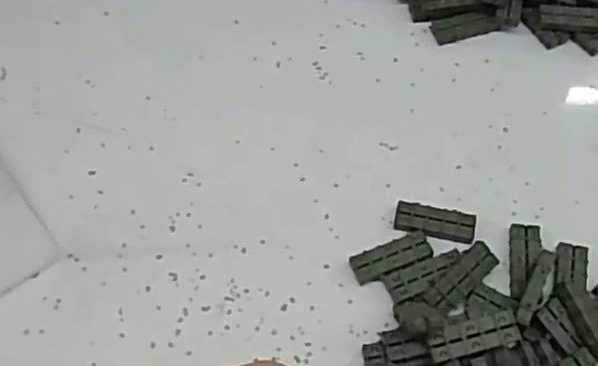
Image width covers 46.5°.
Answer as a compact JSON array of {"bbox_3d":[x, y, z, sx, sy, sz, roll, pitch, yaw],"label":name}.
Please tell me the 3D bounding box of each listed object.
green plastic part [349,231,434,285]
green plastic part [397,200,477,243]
[{"bbox_3d":[0.037,0.029,0.275,0.032,0.005,0.013,-17,60,-8],"label":"green plastic part"},{"bbox_3d":[0.055,0.017,0.283,0.032,0.005,0.013,11,60,8],"label":"green plastic part"}]

